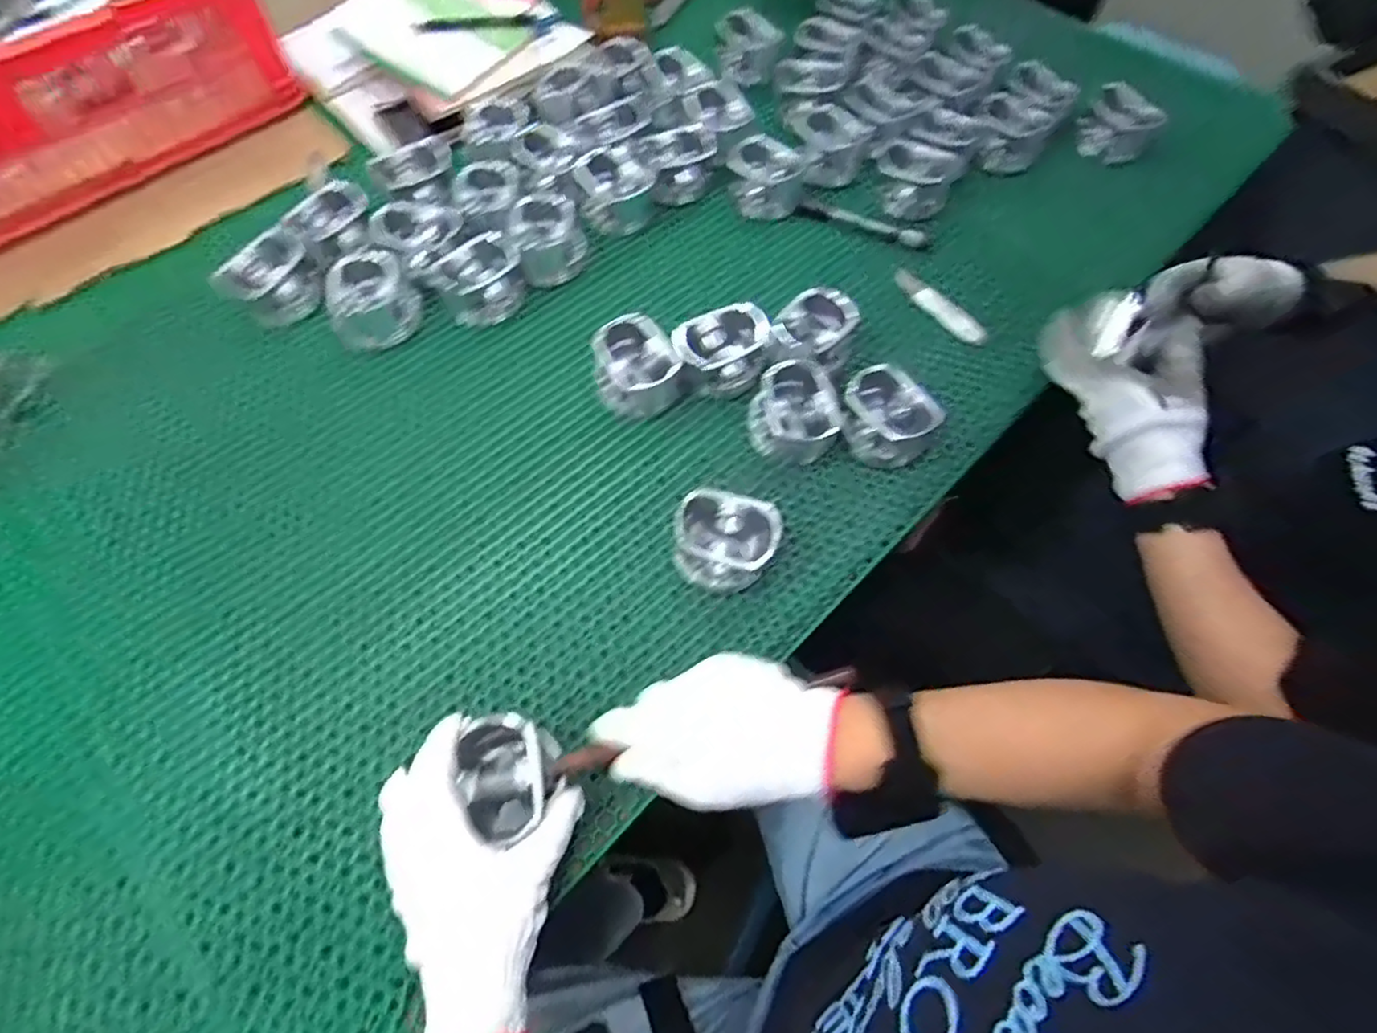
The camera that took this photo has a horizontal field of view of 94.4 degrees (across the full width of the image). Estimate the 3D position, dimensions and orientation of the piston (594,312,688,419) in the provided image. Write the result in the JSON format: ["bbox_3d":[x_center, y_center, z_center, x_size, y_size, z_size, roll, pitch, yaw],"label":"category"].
[{"bbox_3d":[-0.046,-0.134,0.563,0.073,0.052,0.072,-13,64,-7],"label":"piston"}]

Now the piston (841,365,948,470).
[{"bbox_3d":[0.168,-0.084,0.545,0.064,0.052,0.080,-39,70,-18],"label":"piston"}]

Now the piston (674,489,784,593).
[{"bbox_3d":[0.030,0.020,0.493,0.080,0.049,0.066,11,64,5],"label":"piston"}]

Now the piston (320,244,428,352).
[{"bbox_3d":[-0.296,-0.200,0.598,0.078,0.054,0.067,-26,67,-13],"label":"piston"}]

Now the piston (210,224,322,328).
[{"bbox_3d":[-0.398,-0.226,0.606,0.072,0.049,0.080,37,69,16],"label":"piston"}]

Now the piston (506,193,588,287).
[{"bbox_3d":[-0.139,-0.273,0.632,0.069,0.058,0.064,-19,65,-10],"label":"piston"}]

